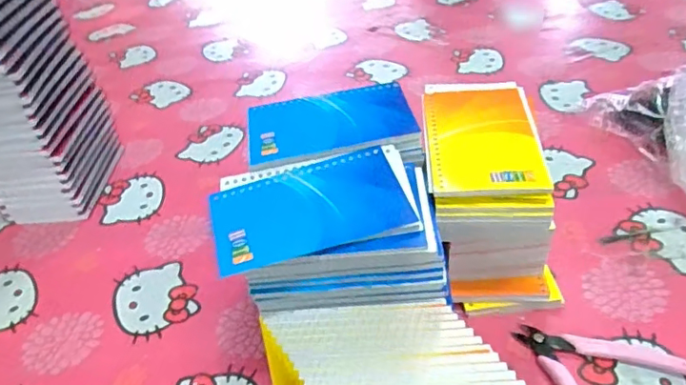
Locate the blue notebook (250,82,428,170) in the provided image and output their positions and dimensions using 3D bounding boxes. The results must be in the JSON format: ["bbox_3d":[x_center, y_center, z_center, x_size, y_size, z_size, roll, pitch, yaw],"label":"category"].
[{"bbox_3d":[-0.009,-0.052,0.439,0.130,0.017,0.084,-7,39,-1],"label":"blue notebook"}]

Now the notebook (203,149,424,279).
[{"bbox_3d":[-0.020,0.008,0.379,0.136,0.014,0.085,-12,40,-7],"label":"notebook"}]

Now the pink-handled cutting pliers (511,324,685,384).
[{"bbox_3d":[0.201,0.131,0.408,0.096,0.011,0.120,-20,41,-16],"label":"pink-handled cutting pliers"}]

